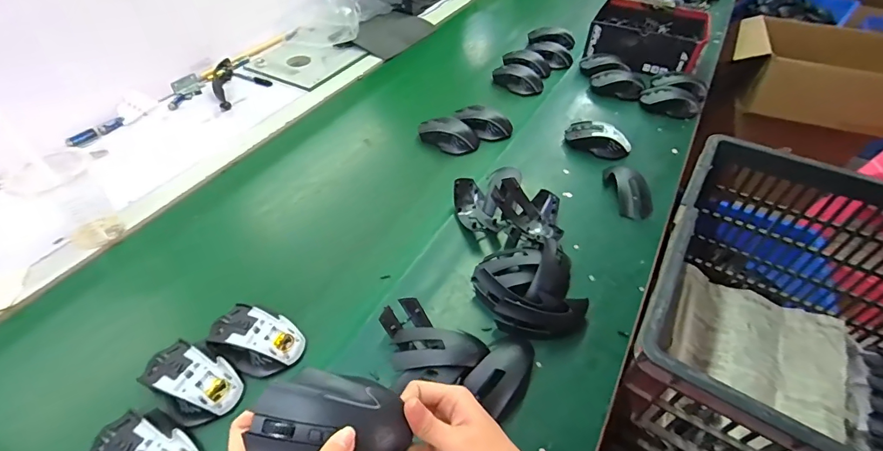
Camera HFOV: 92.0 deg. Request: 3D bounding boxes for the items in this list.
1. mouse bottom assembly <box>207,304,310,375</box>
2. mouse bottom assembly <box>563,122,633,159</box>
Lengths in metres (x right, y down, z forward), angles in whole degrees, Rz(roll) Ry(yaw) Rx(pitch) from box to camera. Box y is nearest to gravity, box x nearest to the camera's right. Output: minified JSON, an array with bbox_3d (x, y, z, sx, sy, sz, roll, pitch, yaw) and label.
[{"bbox_3d":[-0.222,0.135,0.510,0.108,0.032,0.065,15,46,13],"label":"mouse bottom assembly"},{"bbox_3d":[0.286,-0.160,0.779,0.117,0.042,0.061,26,49,22],"label":"mouse bottom assembly"}]

